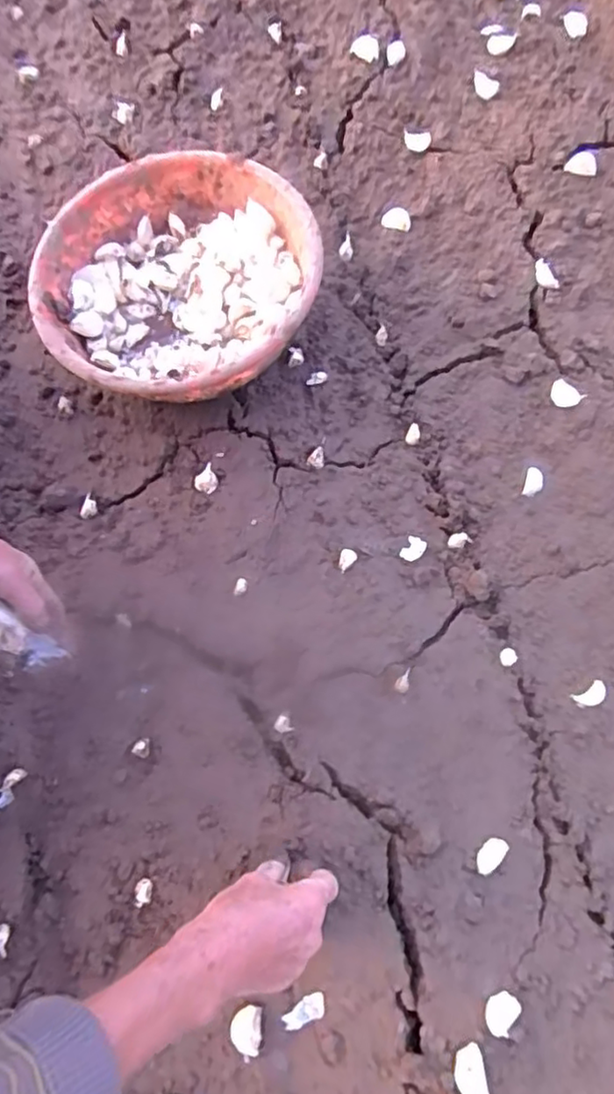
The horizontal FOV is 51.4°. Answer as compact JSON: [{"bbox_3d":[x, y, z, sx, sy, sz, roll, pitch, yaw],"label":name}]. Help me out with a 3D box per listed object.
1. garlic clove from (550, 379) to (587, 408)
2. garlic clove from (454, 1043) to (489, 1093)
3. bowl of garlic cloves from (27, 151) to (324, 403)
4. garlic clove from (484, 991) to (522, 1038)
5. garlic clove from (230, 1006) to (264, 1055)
[{"bbox_3d":[0.272,-0.161,0.675,0.025,0.011,0.033,-40,77,-13],"label":"garlic clove"},{"bbox_3d":[0.123,0.399,0.481,0.022,0.019,0.034,-7,72,-4],"label":"garlic clove"},{"bbox_3d":[-0.131,-0.262,0.659,0.269,0.116,0.272,0,72,-1],"label":"bowl of garlic cloves"},{"bbox_3d":[0.152,0.366,0.500,0.022,0.011,0.030,38,75,10],"label":"garlic clove"},{"bbox_3d":[-0.048,0.386,0.506,0.026,0.012,0.029,-4,72,-2],"label":"garlic clove"}]

